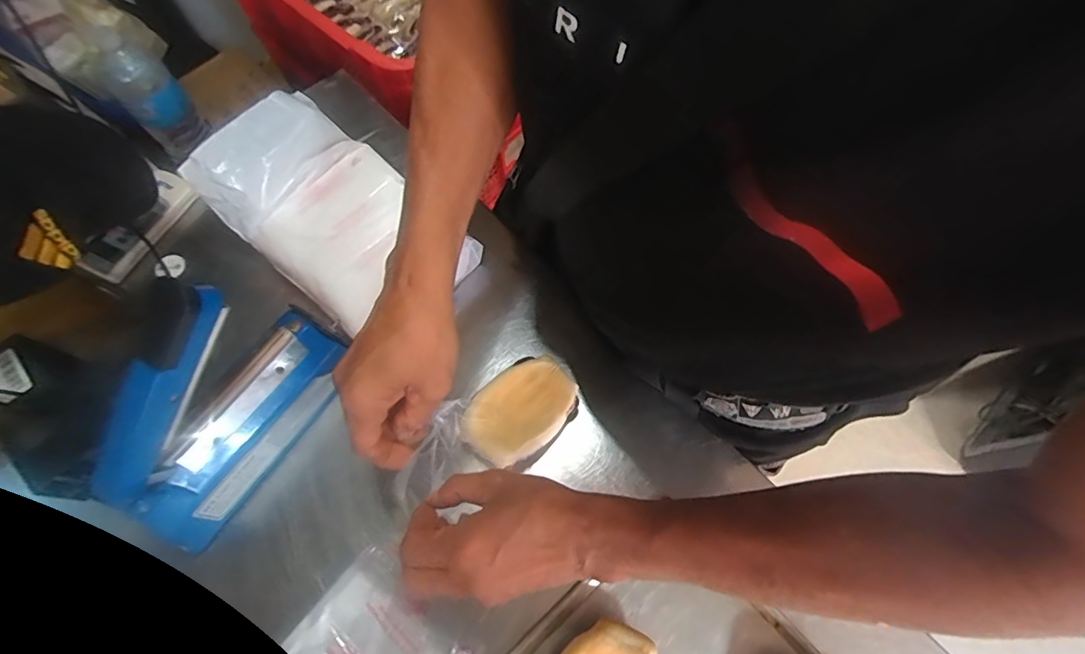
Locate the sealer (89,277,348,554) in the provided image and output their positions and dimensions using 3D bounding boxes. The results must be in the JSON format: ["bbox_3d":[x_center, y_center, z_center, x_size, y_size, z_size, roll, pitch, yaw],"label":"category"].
[{"bbox_3d":[-0.259,0.067,0.406,0.058,0.195,0.206,28,70,11],"label":"sealer"}]

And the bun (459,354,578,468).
[{"bbox_3d":[-0.020,0.077,0.472,0.104,0.043,0.071,-41,73,-15],"label":"bun"}]

